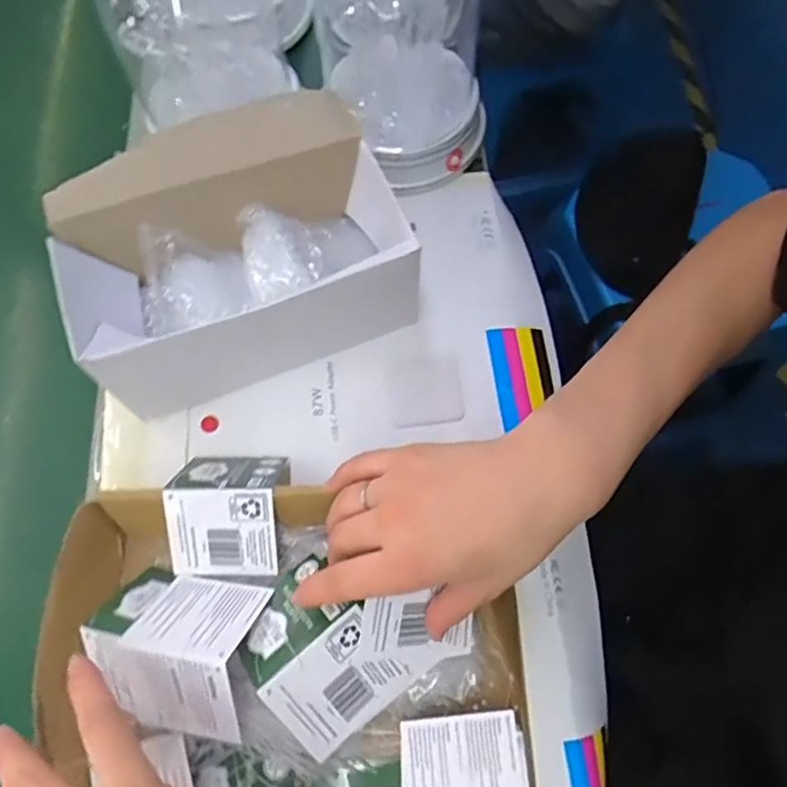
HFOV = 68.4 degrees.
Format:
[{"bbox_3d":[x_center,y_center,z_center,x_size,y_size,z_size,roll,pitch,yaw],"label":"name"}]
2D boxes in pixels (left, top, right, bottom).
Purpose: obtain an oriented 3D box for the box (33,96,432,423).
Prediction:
[{"bbox_3d":[-0.117,-0.106,0.449,0.231,0.112,0.167,-23,70,-7],"label":"box"}]

